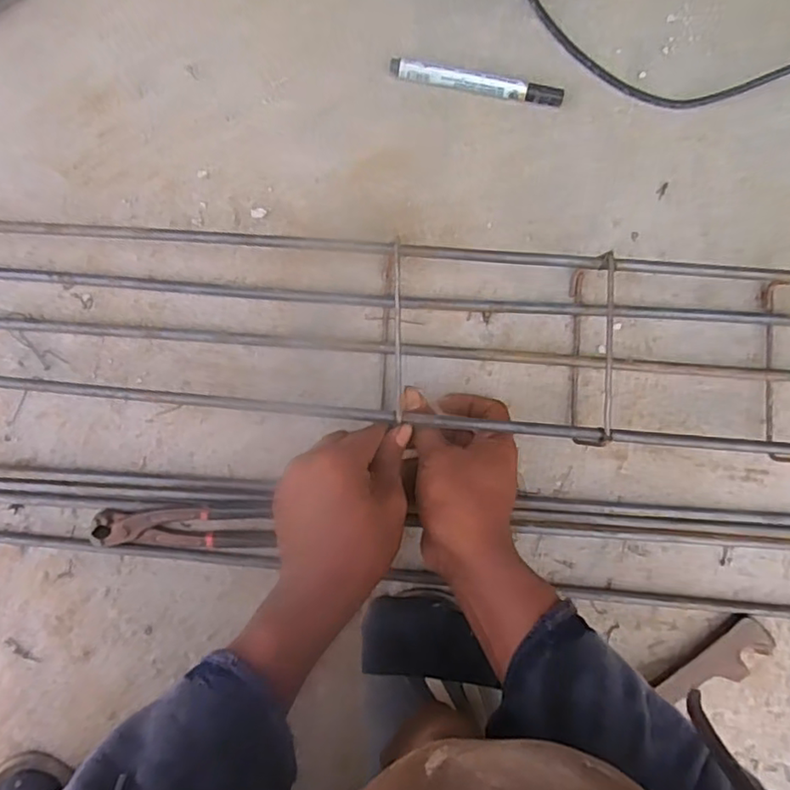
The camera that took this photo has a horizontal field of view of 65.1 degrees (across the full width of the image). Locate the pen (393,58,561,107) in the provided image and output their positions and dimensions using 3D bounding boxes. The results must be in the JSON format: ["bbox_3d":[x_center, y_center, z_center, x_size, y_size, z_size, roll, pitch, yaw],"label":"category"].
[{"bbox_3d":[0.068,-0.260,0.517,0.143,0.014,0.016,12,91,1],"label":"pen"}]

